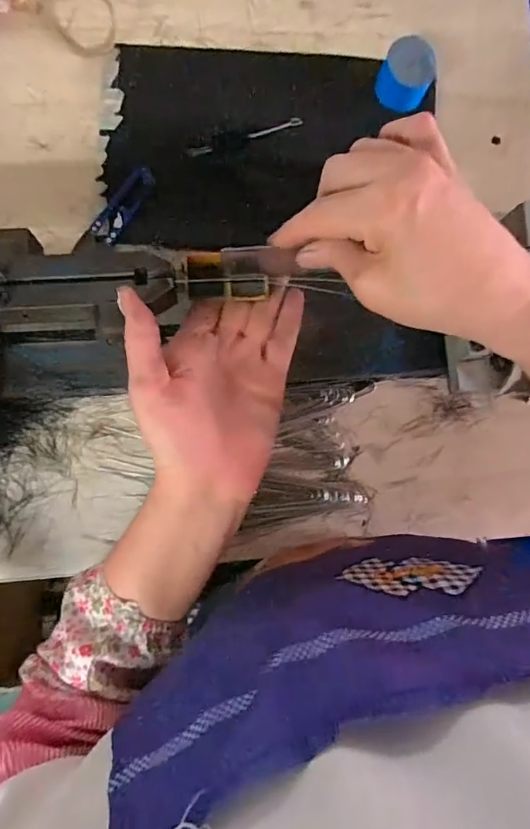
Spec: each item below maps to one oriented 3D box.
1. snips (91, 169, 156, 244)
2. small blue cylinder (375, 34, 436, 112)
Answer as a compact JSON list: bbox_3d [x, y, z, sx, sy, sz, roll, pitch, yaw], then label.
[{"bbox_3d":[-0.134,-0.201,0.448,0.023,0.005,0.081,31,84,-2],"label":"snips"},{"bbox_3d":[0.136,-0.327,0.461,0.049,0.045,0.051,0,86,-5],"label":"small blue cylinder"}]

